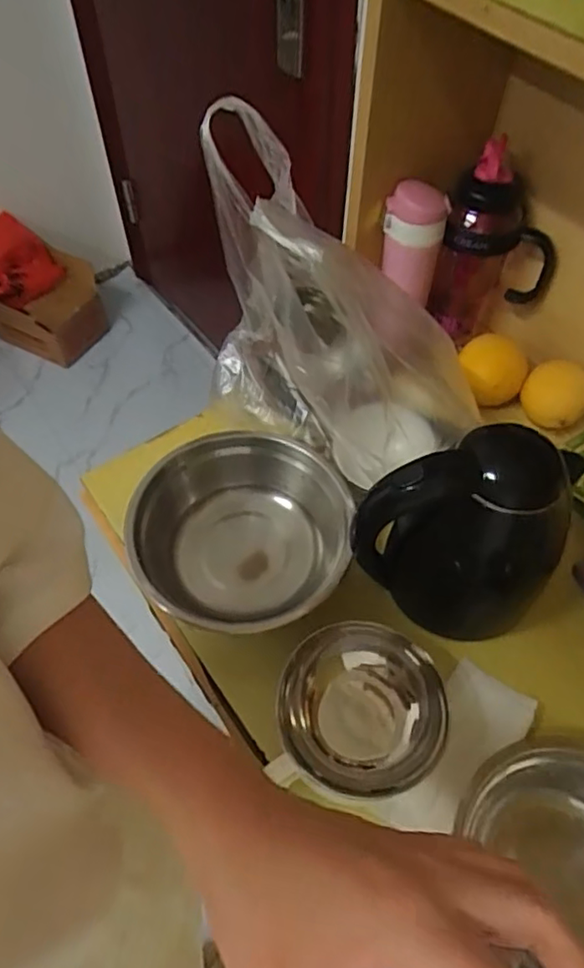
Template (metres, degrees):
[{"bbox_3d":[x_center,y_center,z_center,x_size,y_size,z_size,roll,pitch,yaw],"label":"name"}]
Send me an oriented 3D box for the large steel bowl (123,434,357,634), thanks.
[{"bbox_3d":[-0.051,0.066,0.682,0.222,0.113,0.229,5,55,3],"label":"large steel bowl"}]

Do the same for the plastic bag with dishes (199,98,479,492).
[{"bbox_3d":[0.031,-0.158,0.629,0.154,0.303,0.281,-34,62,-22],"label":"plastic bag with dishes"}]

